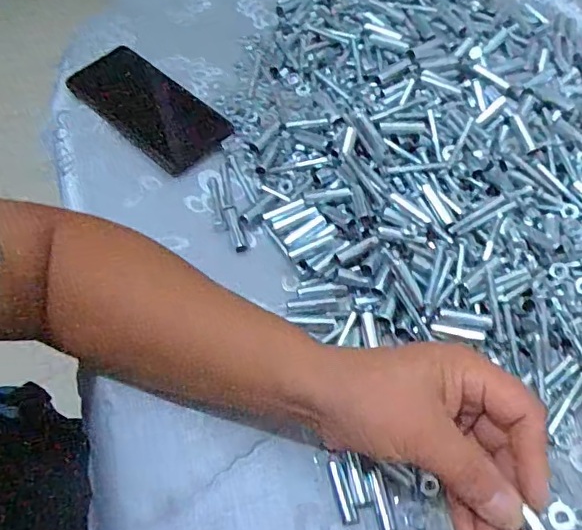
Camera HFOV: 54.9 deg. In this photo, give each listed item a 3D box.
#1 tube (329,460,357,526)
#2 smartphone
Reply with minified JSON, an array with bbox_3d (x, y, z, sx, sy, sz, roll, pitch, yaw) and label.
[{"bbox_3d":[0.034,0.154,0.379,0.009,0.009,0.040,-14,63,-10],"label":"tube"},{"bbox_3d":[-0.133,-0.151,0.540,0.158,0.010,0.077,40,74,13],"label":"smartphone"}]

